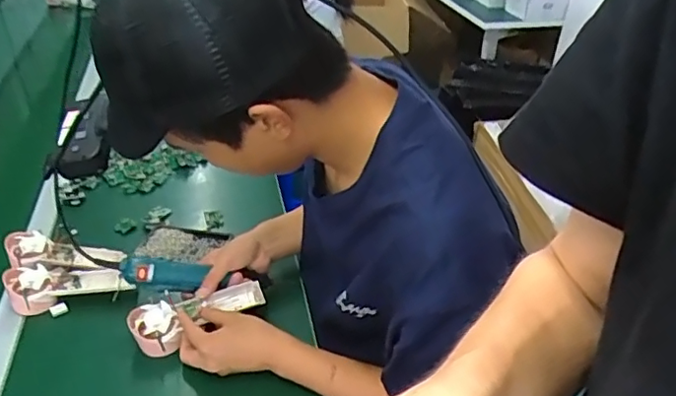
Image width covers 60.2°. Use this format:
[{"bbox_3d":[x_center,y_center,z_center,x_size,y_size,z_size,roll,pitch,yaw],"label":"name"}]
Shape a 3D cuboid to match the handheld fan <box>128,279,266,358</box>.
[{"bbox_3d":[-0.189,0.157,0.794,0.178,0.050,0.058,-15,37,-24],"label":"handheld fan"}]

